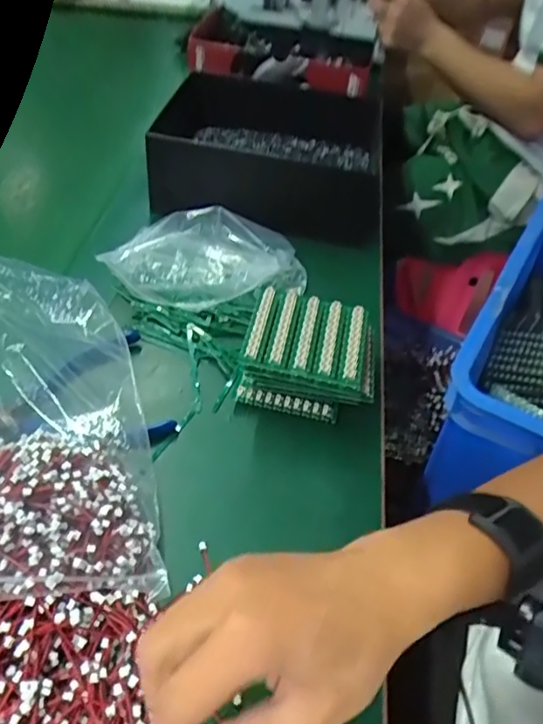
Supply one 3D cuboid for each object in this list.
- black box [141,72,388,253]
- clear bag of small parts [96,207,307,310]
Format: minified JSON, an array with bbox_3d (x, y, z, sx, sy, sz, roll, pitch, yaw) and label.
[{"bbox_3d":[0.006,-0.236,0.647,0.237,0.083,0.207,8,47,3],"label":"black box"},{"bbox_3d":[-0.056,-0.090,0.519,0.179,0.059,0.082,0,47,-5],"label":"clear bag of small parts"}]

